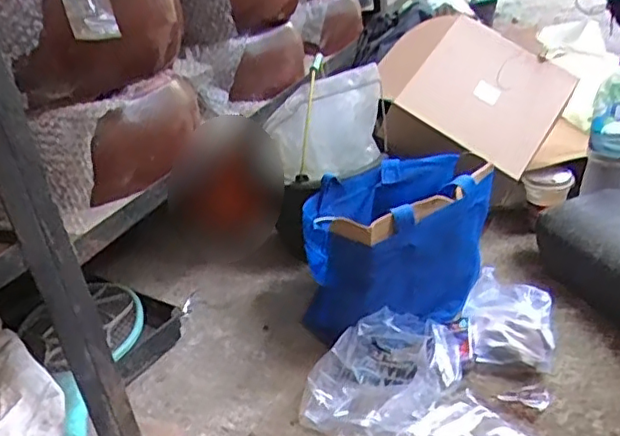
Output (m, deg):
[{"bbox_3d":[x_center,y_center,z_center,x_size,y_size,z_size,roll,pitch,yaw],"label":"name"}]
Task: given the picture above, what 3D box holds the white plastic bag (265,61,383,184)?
[{"bbox_3d":[0.029,-0.162,1.066,0.183,0.163,0.101,-21,31,-24],"label":"white plastic bag"}]

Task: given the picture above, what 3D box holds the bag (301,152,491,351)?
[{"bbox_3d":[0.114,0.042,0.971,0.235,0.240,0.263,-27,35,-30],"label":"bag"}]

